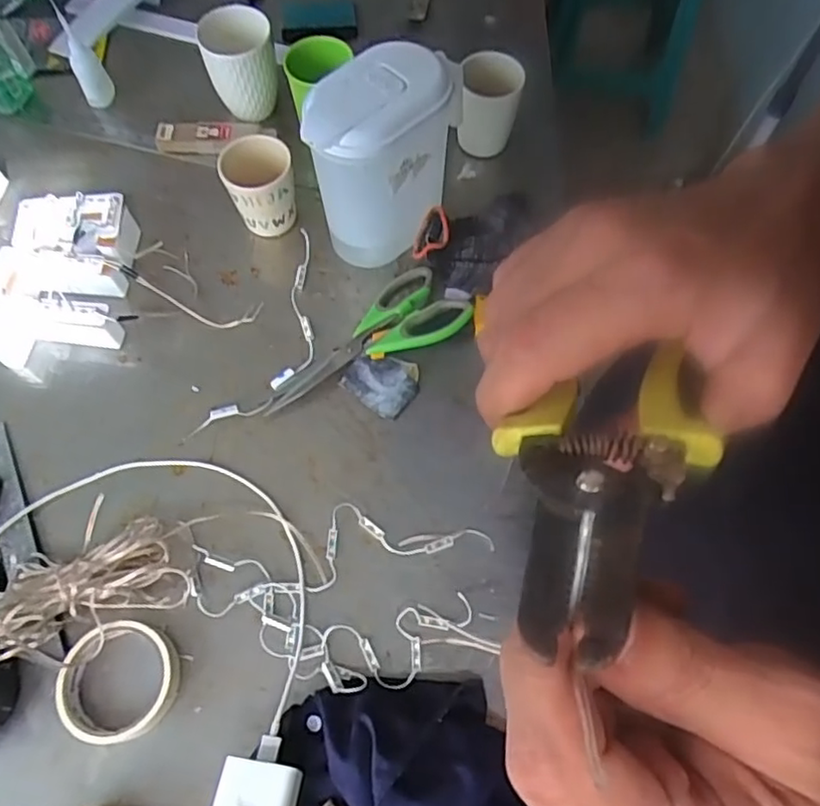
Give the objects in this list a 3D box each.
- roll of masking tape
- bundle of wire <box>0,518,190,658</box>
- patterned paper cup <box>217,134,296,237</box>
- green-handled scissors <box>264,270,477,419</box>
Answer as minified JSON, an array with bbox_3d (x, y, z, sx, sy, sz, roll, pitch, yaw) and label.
[{"bbox_3d":[-0.231,0.220,0.507,0.084,0.021,0.087,1,66,-1],"label":"roll of masking tape"},{"bbox_3d":[-0.286,0.155,0.526,0.189,0.031,0.077,-14,68,-7],"label":"bundle of wire"},{"bbox_3d":[-0.158,-0.224,0.678,0.073,0.094,0.063,-13,67,-7],"label":"patterned paper cup"},{"bbox_3d":[-0.050,-0.061,0.631,0.210,0.028,0.089,-32,70,-2],"label":"green-handled scissors"}]

